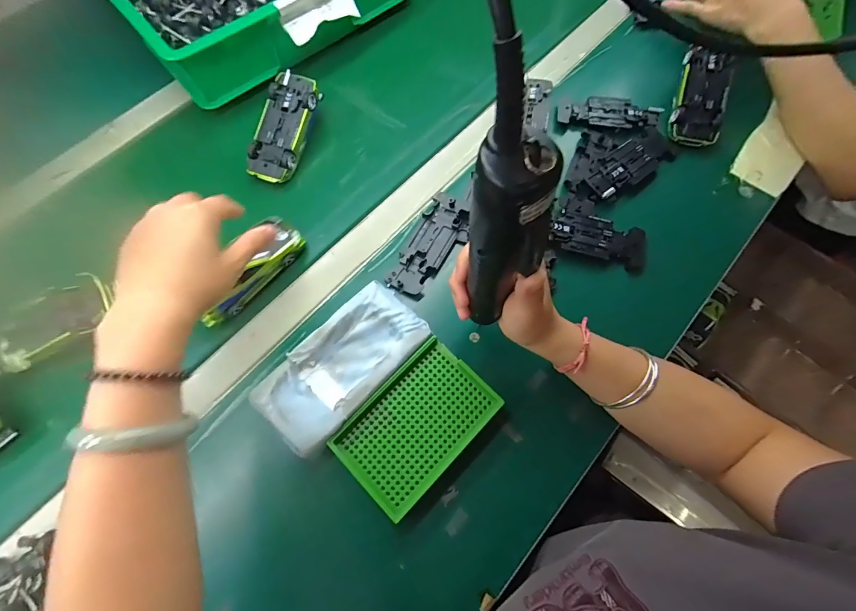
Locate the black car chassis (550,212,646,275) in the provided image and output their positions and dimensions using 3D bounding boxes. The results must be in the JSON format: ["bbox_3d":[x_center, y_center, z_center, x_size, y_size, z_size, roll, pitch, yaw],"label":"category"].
[{"bbox_3d":[0.187,-0.072,0.405,0.104,0.013,0.047,17,71,6],"label":"black car chassis"}]

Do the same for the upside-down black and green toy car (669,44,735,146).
[{"bbox_3d":[0.336,-0.255,0.453,0.054,0.029,0.120,12,88,1],"label":"upside-down black and green toy car"}]

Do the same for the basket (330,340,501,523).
[{"bbox_3d":[-0.008,0.108,0.339,0.089,0.017,0.136,43,76,14],"label":"basket"}]

